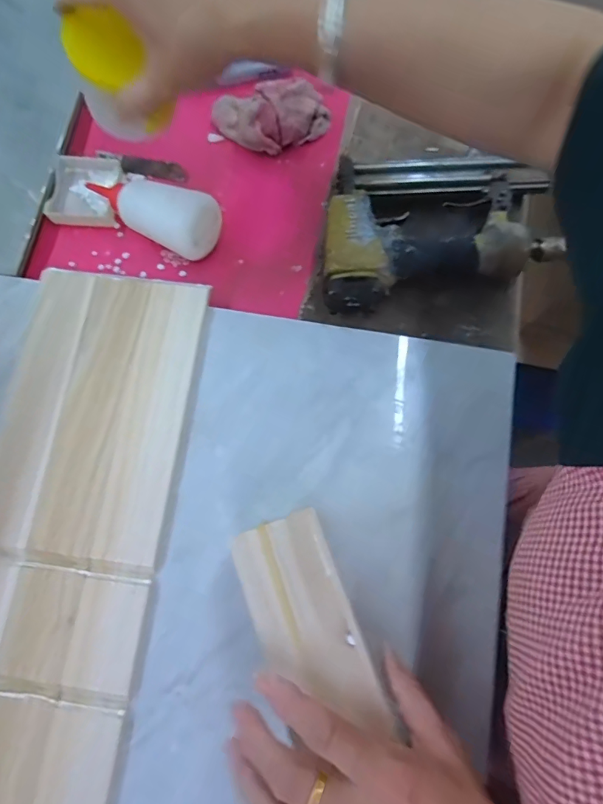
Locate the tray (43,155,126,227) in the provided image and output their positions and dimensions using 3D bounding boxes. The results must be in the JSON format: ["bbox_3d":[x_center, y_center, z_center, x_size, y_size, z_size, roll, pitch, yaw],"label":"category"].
[{"bbox_3d":[-0.240,-0.236,0.507,0.072,0.020,0.078,4,76,2],"label":"tray"}]

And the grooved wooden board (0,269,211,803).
[{"bbox_3d":[-0.222,0.233,0.367,0.166,0.016,0.725,7,76,3],"label":"grooved wooden board"}]

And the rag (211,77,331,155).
[{"bbox_3d":[-0.036,-0.315,0.501,0.134,0.054,0.063,4,75,2],"label":"rag"}]

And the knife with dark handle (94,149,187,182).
[{"bbox_3d":[-0.180,-0.268,0.513,0.104,0.014,0.015,14,76,4],"label":"knife with dark handle"}]

